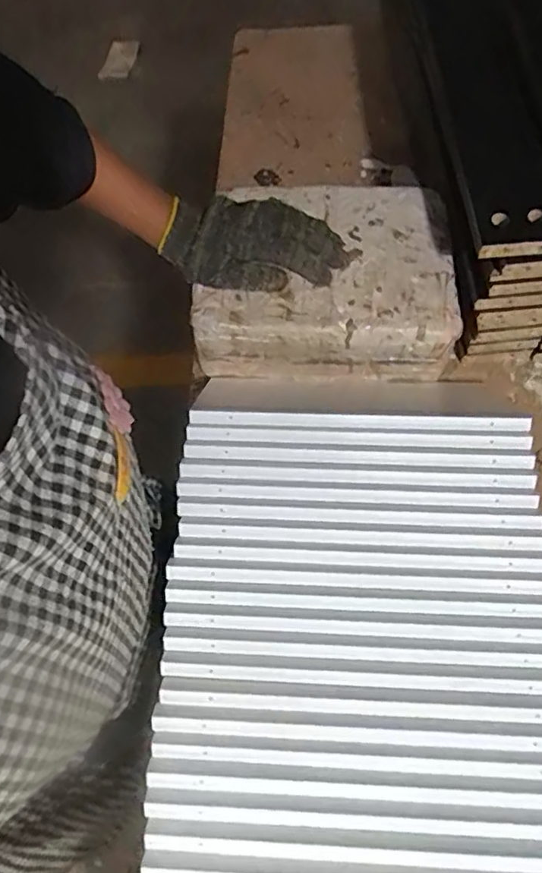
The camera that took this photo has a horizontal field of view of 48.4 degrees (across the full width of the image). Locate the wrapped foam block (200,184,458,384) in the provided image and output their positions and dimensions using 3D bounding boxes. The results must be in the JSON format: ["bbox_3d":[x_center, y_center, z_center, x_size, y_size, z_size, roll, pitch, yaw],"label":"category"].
[{"bbox_3d":[0.053,-0.154,0.615,0.247,0.103,0.170,0,61,7],"label":"wrapped foam block"}]

